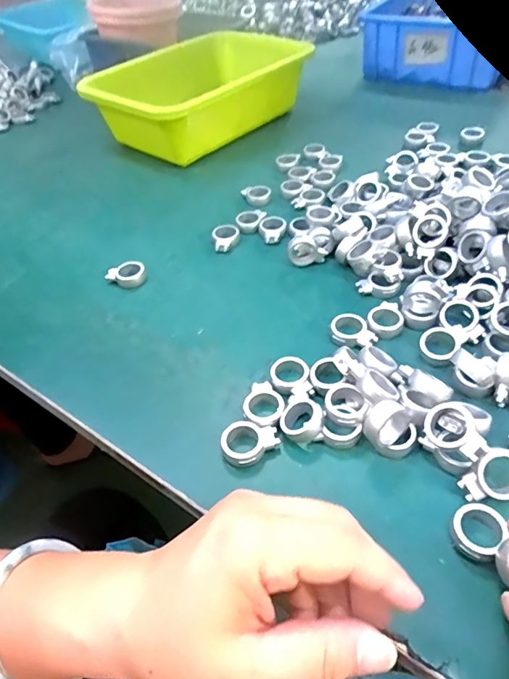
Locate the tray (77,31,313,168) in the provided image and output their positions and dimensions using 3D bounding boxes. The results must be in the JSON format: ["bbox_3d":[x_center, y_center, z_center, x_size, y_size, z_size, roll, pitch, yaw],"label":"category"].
[{"bbox_3d":[-0.064,-0.321,0.618,0.282,0.078,0.193,-38,53,-26],"label":"tray"}]

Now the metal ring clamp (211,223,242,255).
[{"bbox_3d":[-0.026,-0.095,0.440,0.026,0.013,0.031,-7,45,0],"label":"metal ring clamp"}]

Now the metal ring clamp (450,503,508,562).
[{"bbox_3d":[0.110,0.094,0.232,0.027,0.011,0.023,-36,52,-25],"label":"metal ring clamp"}]

